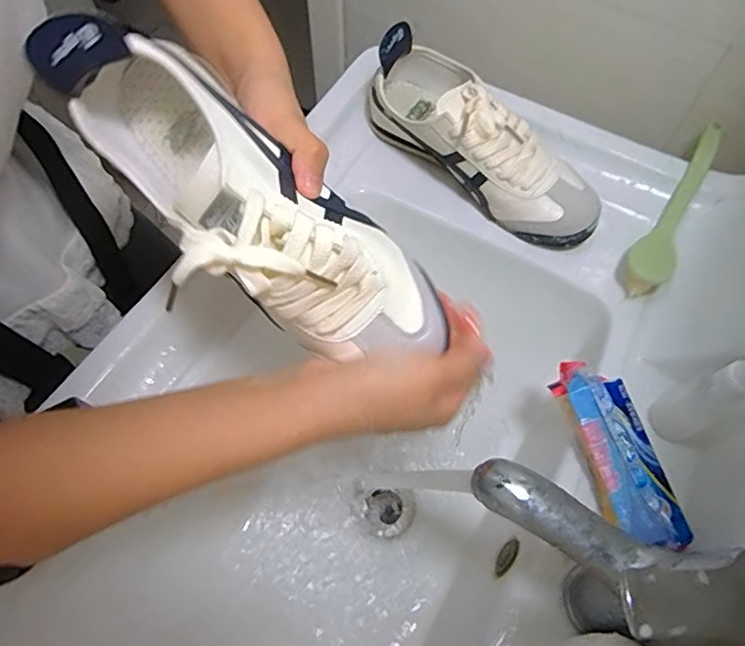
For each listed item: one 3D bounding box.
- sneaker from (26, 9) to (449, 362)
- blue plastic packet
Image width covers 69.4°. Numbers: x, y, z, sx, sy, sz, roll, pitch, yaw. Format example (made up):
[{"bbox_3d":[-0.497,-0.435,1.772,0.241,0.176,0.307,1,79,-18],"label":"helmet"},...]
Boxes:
[{"bbox_3d":[-0.061,-0.061,0.302,0.239,0.089,0.105,41,67,-4],"label":"sneaker"},{"bbox_3d":[0.176,0.090,0.387,0.048,0.023,0.137,-10,63,-6],"label":"blue plastic packet"}]

